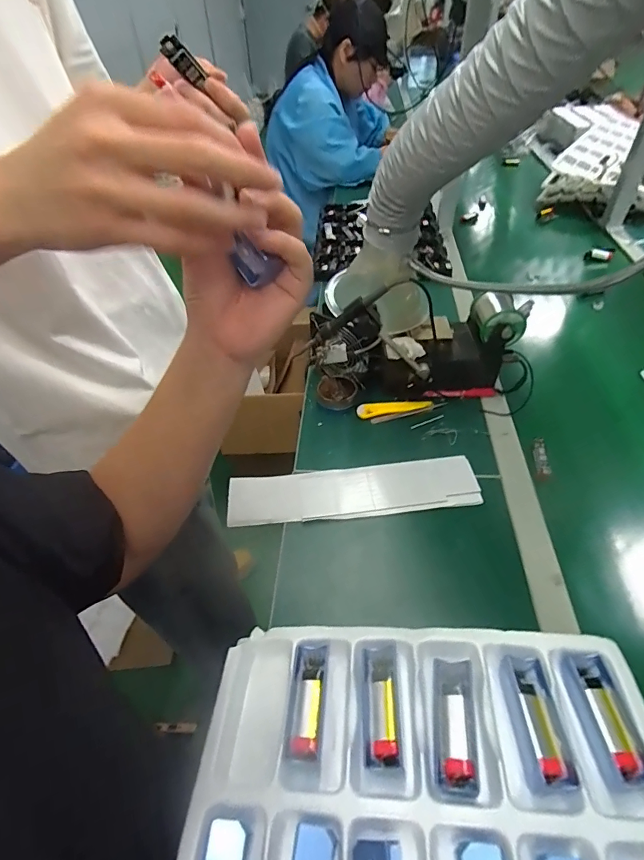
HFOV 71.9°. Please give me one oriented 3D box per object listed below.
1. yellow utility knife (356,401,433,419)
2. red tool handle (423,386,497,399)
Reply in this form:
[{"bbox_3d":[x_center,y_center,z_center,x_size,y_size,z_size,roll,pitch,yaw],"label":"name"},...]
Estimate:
[{"bbox_3d":[0.117,-0.036,0.724,0.122,0.012,0.025,-8,45,-5],"label":"yellow utility knife"},{"bbox_3d":[0.231,-0.062,0.740,0.122,0.007,0.012,-5,45,-1],"label":"red tool handle"}]

